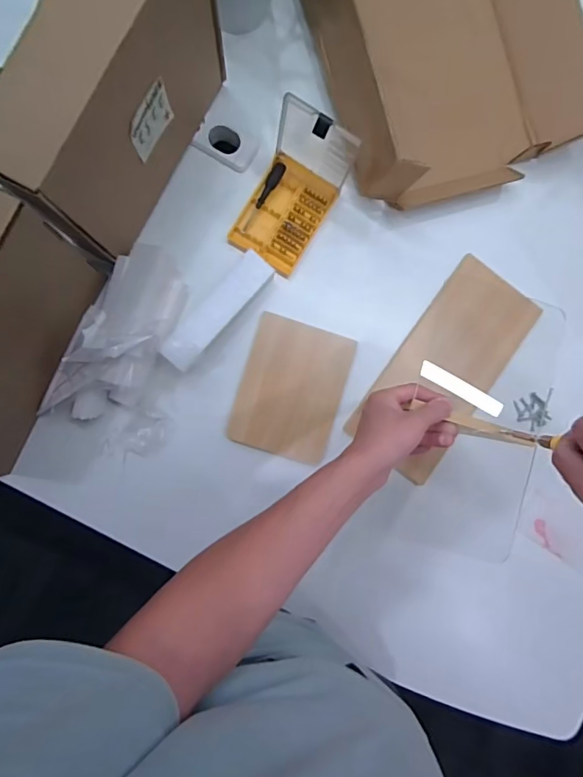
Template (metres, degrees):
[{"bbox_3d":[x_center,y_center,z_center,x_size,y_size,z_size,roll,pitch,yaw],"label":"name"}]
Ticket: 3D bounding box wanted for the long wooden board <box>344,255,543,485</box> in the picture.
[{"bbox_3d":[0.247,-0.029,0.748,0.160,0.018,0.341,36,86,-5],"label":"long wooden board"}]

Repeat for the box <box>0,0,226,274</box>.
[{"bbox_3d":[-0.203,-0.338,0.562,0.079,0.274,0.332,29,86,-5],"label":"box"}]

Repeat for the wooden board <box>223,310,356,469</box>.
[{"bbox_3d":[0.002,0.000,0.732,0.156,0.011,0.206,17,81,-3],"label":"wooden board"}]

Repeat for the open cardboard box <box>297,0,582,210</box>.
[{"bbox_3d":[0.225,-0.594,0.698,0.397,0.129,0.571,-19,91,-6],"label":"open cardboard box"}]

